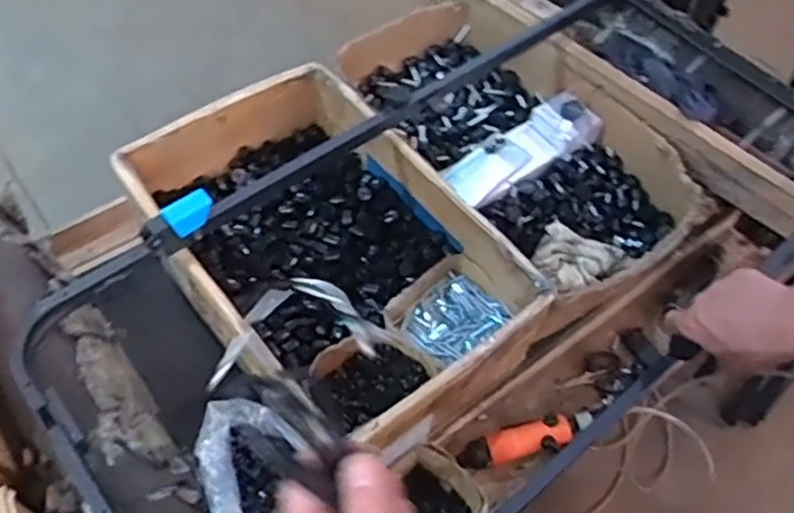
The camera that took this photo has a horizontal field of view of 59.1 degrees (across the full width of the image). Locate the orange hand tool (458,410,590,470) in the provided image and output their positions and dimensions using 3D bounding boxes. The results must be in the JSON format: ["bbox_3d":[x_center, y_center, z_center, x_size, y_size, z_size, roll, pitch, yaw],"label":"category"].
[{"bbox_3d":[0.173,0.248,0.945,0.181,0.031,0.044,-17,59,2],"label":"orange hand tool"}]

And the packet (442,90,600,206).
[{"bbox_3d":[0.192,-0.171,1.114,0.278,0.061,0.098,-30,64,-21],"label":"packet"}]

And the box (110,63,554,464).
[{"bbox_3d":[-0.092,-0.004,0.957,0.358,0.140,0.526,-32,64,-22],"label":"box"}]

